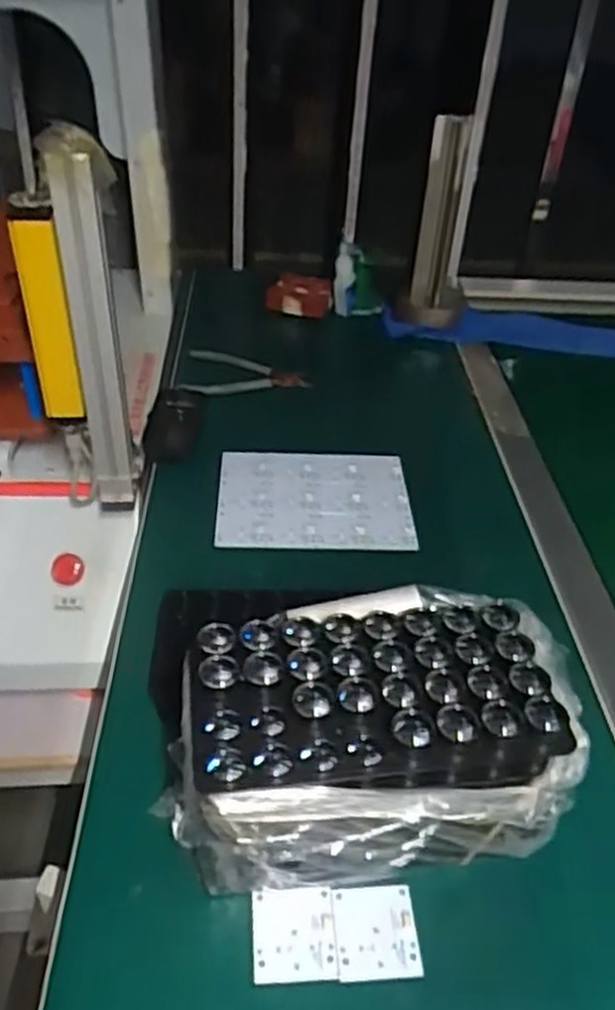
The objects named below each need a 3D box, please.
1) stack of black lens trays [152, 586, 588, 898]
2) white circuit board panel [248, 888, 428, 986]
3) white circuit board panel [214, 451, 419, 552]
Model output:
[{"bbox_3d":[0.032,0.137,0.453,0.219,0.122,0.139,-3,38,-6],"label":"stack of black lens trays"},{"bbox_3d":[0.015,0.234,0.425,0.089,0.005,0.048,-2,38,-4],"label":"white circuit board panel"},{"bbox_3d":[0.006,-0.008,0.730,0.174,0.009,0.138,1,39,-3],"label":"white circuit board panel"}]

